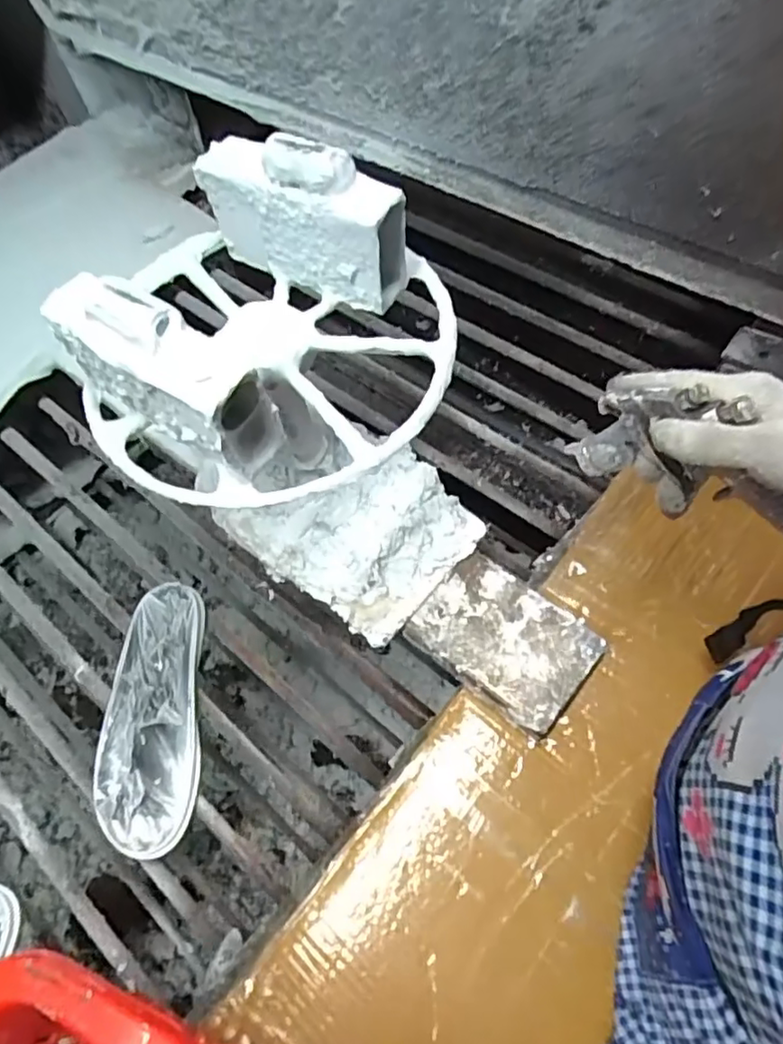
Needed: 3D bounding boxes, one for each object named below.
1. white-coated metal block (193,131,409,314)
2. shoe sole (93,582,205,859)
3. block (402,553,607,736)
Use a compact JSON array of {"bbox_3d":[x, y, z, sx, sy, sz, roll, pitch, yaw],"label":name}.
[{"bbox_3d":[-0.064,-0.228,0.448,0.160,0.104,0.052,24,66,12],"label":"white-coated metal block"},{"bbox_3d":[-0.247,0.189,0.621,0.099,0.032,0.260,-6,63,-3],"label":"shoe sole"},{"bbox_3d":[0.106,0.110,0.579,0.154,0.027,0.112,38,69,18],"label":"block"}]

